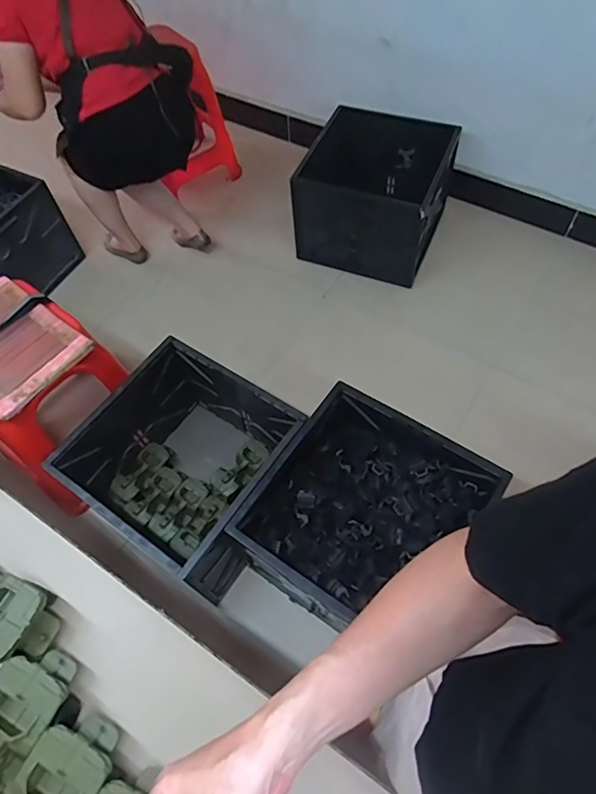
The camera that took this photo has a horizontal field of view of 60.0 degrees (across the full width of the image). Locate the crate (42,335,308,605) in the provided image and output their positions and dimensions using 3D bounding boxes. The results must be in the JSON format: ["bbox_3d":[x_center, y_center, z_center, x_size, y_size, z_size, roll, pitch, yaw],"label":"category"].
[{"bbox_3d":[-0.275,0.169,1.278,0.464,0.324,0.431,30,65,20],"label":"crate"}]

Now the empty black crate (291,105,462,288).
[{"bbox_3d":[0.249,-0.676,1.744,0.471,0.339,0.447,12,61,11],"label":"empty black crate"}]

